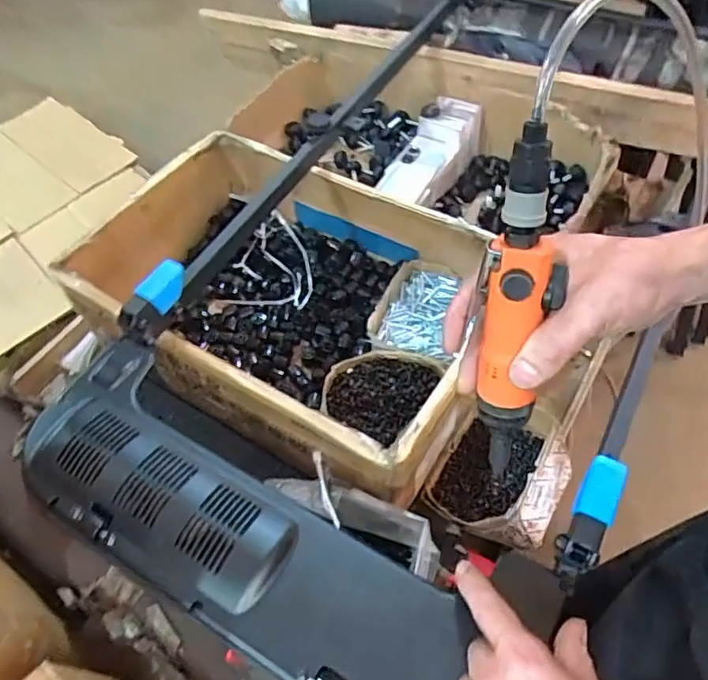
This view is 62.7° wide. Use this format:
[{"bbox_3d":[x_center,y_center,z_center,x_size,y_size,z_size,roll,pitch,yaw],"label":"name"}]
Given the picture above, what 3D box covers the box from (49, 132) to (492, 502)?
[{"bbox_3d":[-0.093,-0.060,0.797,0.560,0.170,0.349,28,62,21],"label":"box"}]

